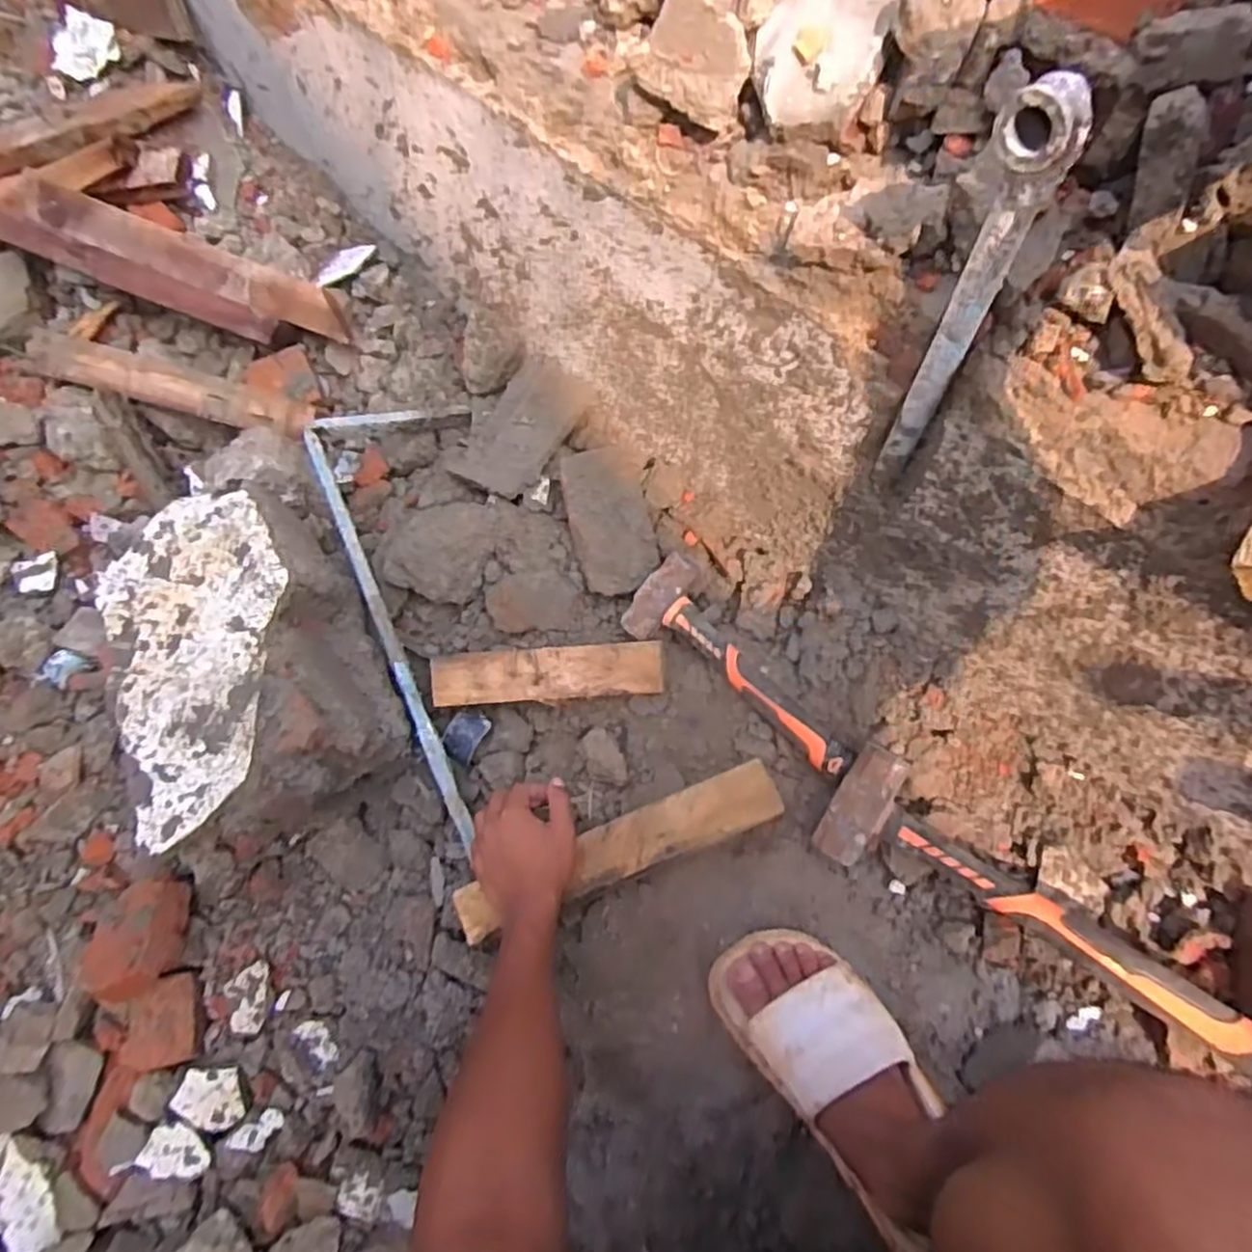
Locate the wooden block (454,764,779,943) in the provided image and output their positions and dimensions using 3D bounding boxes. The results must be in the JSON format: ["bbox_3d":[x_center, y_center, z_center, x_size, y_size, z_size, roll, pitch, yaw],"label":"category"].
[{"bbox_3d":[-0.007,0.215,0.678,0.322,0.015,0.057,-23,69,-3],"label":"wooden block"}]

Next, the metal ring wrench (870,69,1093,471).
[{"bbox_3d":[0.200,-0.185,0.447,0.040,0.296,0.031,27,71,12],"label":"metal ring wrench"}]

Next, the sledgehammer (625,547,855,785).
[{"bbox_3d":[0.120,0.048,0.742,0.089,0.051,0.281,-42,73,-14],"label":"sledgehammer"}]

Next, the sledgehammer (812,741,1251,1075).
[{"bbox_3d":[0.337,0.239,0.599,0.349,0.074,0.101,30,71,30],"label":"sledgehammer"}]

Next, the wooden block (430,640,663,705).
[{"bbox_3d":[-0.086,0.052,0.781,0.254,0.023,0.056,-3,68,0],"label":"wooden block"}]

